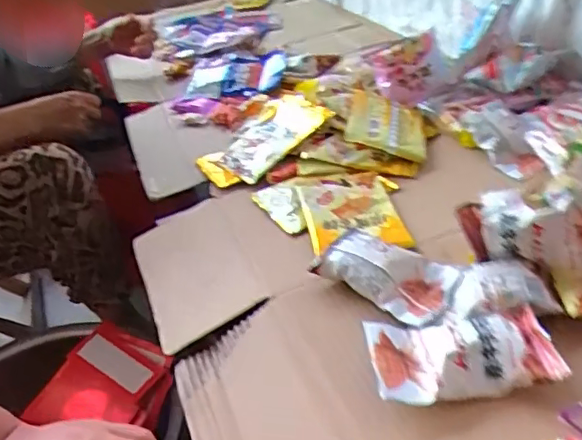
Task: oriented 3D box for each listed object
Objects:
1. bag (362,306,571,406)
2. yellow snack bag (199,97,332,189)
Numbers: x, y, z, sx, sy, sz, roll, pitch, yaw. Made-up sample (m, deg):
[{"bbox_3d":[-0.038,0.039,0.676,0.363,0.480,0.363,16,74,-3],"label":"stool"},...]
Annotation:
[{"bbox_3d":[0.132,0.107,0.454,0.136,0.031,0.073,-7,34,1],"label":"bag"},{"bbox_3d":[-0.039,-0.113,0.819,0.191,0.028,0.130,-39,39,-19],"label":"yellow snack bag"}]

